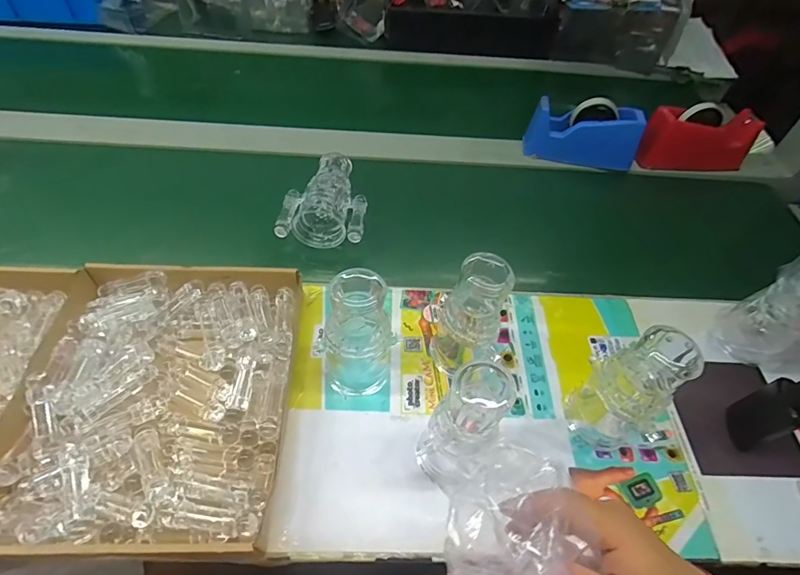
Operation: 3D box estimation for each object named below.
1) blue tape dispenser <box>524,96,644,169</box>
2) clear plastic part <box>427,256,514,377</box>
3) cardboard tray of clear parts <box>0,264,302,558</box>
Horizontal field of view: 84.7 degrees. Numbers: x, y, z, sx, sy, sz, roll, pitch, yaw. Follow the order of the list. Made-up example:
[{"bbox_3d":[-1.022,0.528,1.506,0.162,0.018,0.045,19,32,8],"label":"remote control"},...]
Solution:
[{"bbox_3d":[0.350,-0.295,0.839,0.203,0.103,0.060,11,53,3],"label":"blue tape dispenser"},{"bbox_3d":[0.078,0.043,0.509,0.058,0.177,0.070,-8,54,-11],"label":"clear plastic part"},{"bbox_3d":[-0.263,0.118,0.497,0.274,0.060,0.322,2,53,-3],"label":"cardboard tray of clear parts"}]

